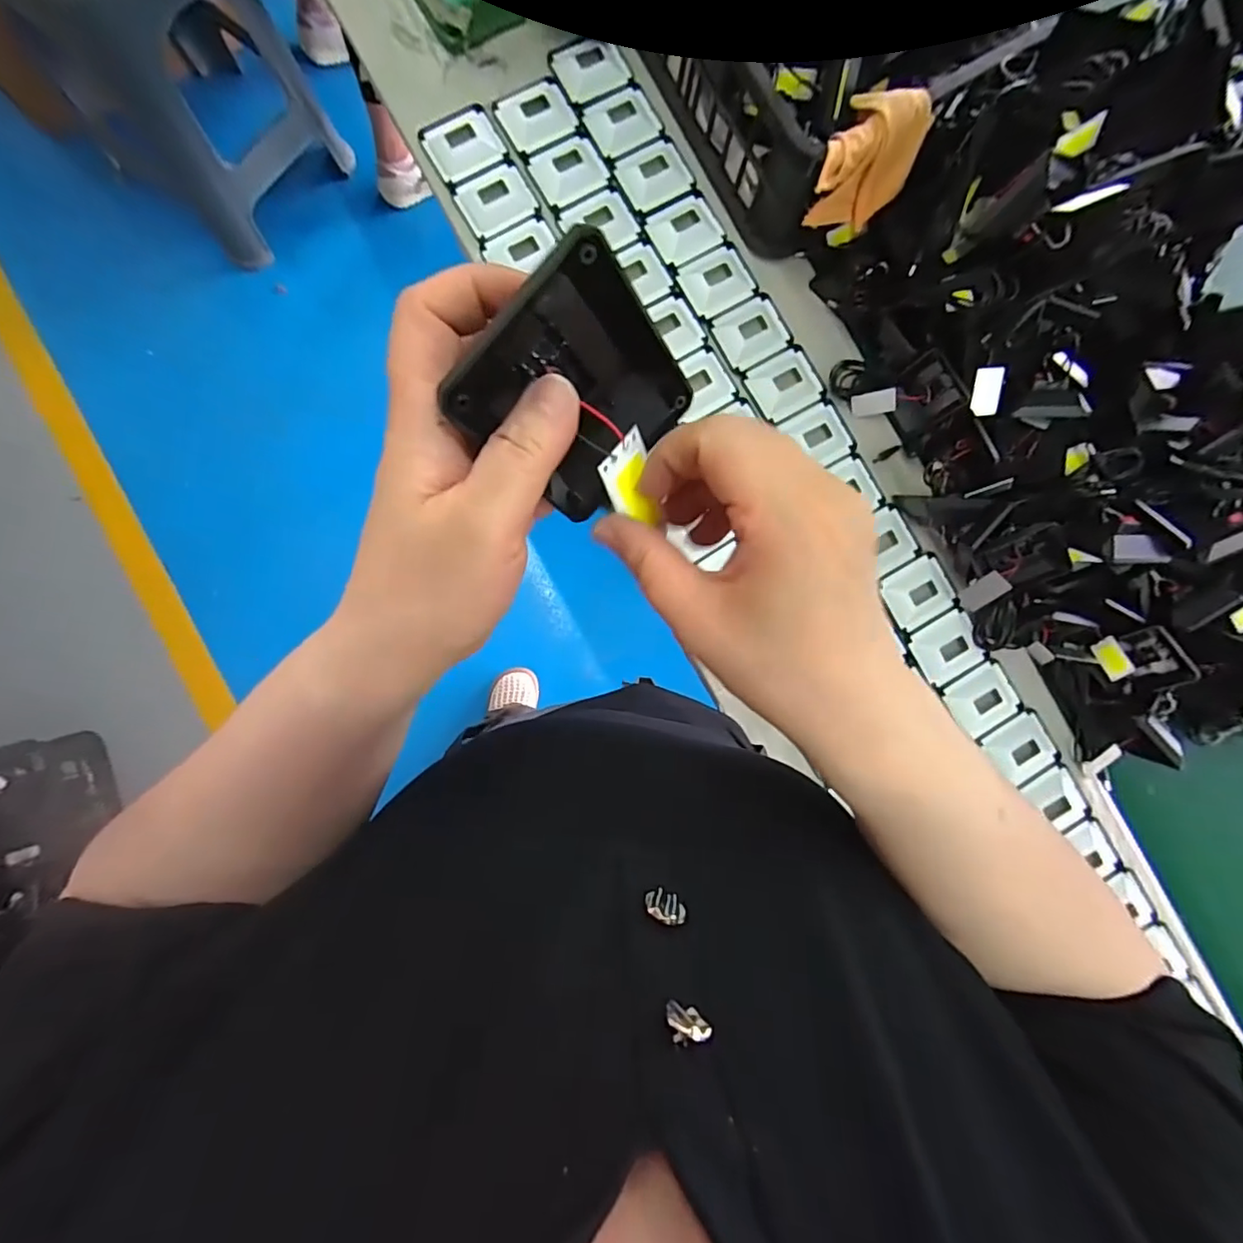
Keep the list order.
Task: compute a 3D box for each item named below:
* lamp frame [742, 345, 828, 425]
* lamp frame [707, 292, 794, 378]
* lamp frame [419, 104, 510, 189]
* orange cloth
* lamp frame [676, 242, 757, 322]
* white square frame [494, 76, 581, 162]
[{"bbox_3d":[0.185,-0.264,0.632,0.077,0.010,0.067,-34,91,-8],"label":"lamp frame"},{"bbox_3d":[0.147,-0.323,0.632,0.077,0.009,0.068,-30,90,-8],"label":"lamp frame"},{"bbox_3d":[-0.173,-0.521,0.620,0.075,0.010,0.073,-29,90,-8],"label":"lamp frame"},{"bbox_3d":[0.231,-0.437,0.552,0.082,0.088,0.118,36,83,-3],"label":"orange cloth"},{"bbox_3d":[0.110,-0.381,0.636,0.079,0.010,0.066,-34,91,-8],"label":"lamp frame"},{"bbox_3d":[-0.091,-0.558,0.627,0.085,0.009,0.077,-35,91,-8],"label":"white square frame"}]

